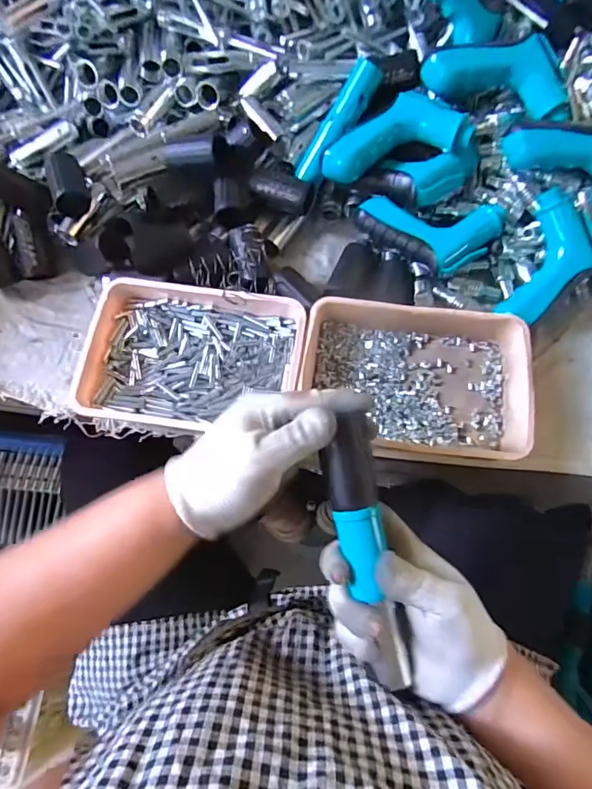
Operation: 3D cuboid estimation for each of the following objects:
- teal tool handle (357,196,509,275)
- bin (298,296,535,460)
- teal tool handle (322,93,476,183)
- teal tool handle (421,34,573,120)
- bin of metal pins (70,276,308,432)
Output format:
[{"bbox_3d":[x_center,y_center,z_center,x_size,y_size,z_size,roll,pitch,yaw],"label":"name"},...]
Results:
[{"bbox_3d":[0.128,-0.154,0.457,0.140,0.040,0.071,9,73,5],"label":"teal tool handle"},{"bbox_3d":[0.106,-0.014,0.427,0.200,0.042,0.140,8,72,4],"label":"bin"},{"bbox_3d":[0.091,-0.248,0.442,0.134,0.028,0.058,-15,72,10],"label":"teal tool handle"},{"bbox_3d":[0.194,-0.308,0.437,0.136,0.032,0.058,18,74,7],"label":"teal tool handle"},{"bbox_3d":[-0.096,-0.035,0.435,0.198,0.036,0.139,9,73,4],"label":"bin of metal pins"}]

